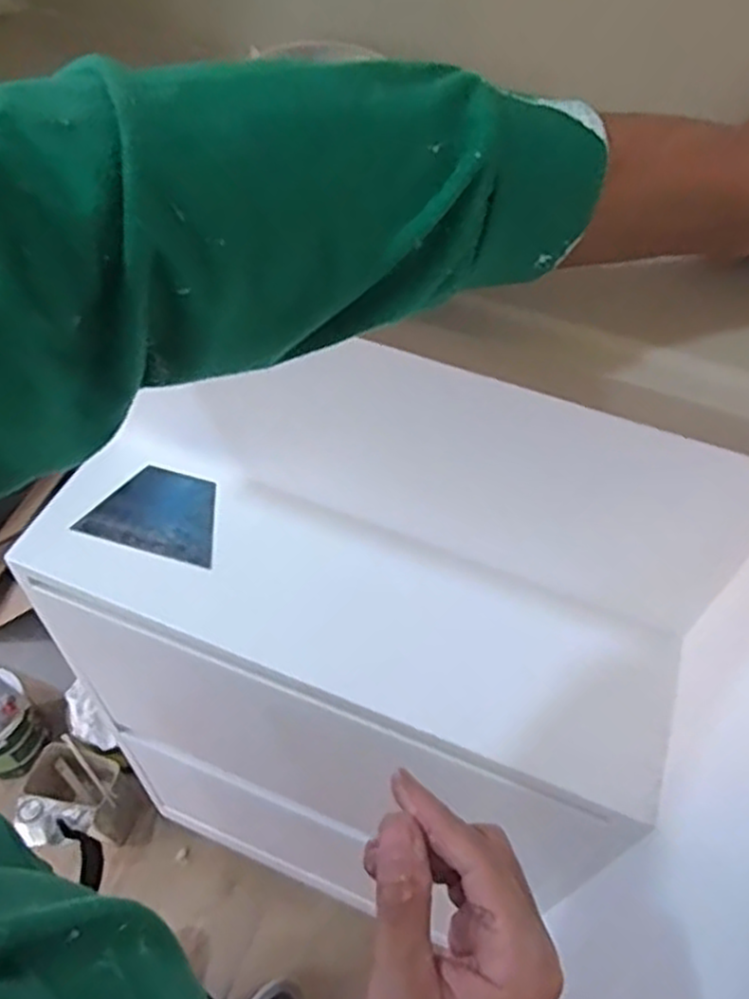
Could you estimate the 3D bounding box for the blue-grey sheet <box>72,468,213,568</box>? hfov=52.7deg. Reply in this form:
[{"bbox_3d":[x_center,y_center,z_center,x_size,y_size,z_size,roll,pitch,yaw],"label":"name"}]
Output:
[{"bbox_3d":[-0.214,0.012,0.761,0.134,0.010,0.094,15,54,8],"label":"blue-grey sheet"}]

